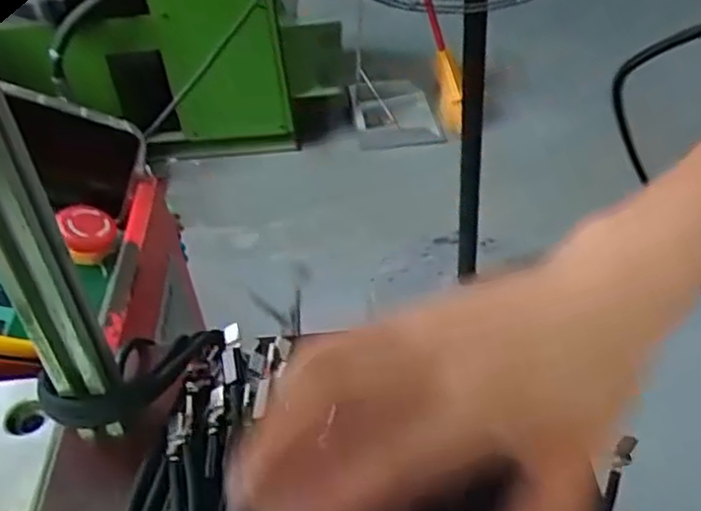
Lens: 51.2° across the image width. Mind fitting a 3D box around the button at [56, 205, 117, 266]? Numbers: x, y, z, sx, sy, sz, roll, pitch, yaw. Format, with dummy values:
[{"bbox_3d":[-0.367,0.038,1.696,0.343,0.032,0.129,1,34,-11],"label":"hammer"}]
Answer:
[{"bbox_3d":[-0.183,-0.017,0.513,0.034,0.029,0.031,-23,45,-17],"label":"button"}]

